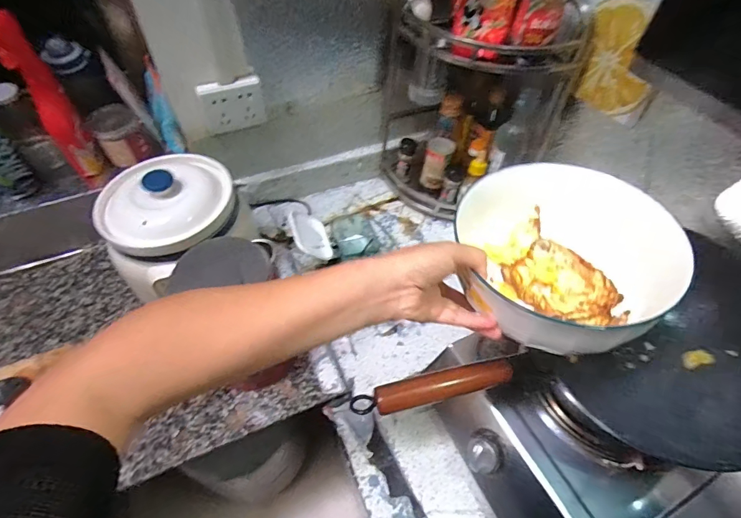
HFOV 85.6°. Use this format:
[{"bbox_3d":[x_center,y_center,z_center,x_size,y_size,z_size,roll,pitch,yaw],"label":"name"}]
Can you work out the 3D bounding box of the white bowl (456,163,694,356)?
[{"bbox_3d":[0.182,-0.005,0.386,0.148,0.094,0.181,-20,55,-17],"label":"white bowl"}]

